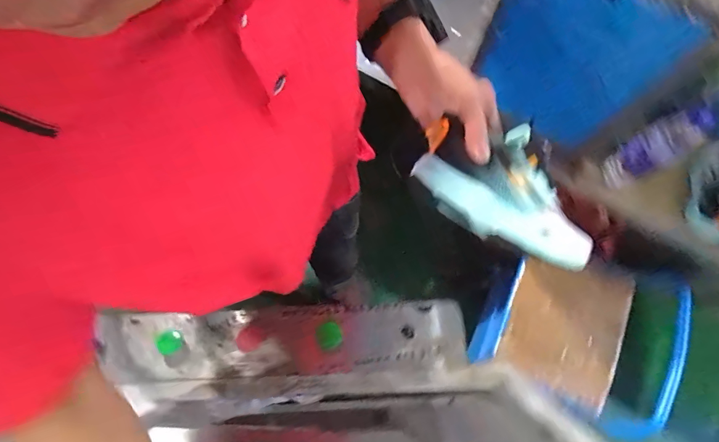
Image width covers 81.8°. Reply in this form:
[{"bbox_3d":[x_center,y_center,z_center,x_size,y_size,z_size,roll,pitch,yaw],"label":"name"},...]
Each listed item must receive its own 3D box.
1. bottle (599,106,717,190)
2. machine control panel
[{"bbox_3d":[0.521,-0.126,0.740,0.061,0.216,0.070,-29,75,-10],"label":"bottle"},{"bbox_3d":[-0.114,0.208,0.647,0.556,0.063,0.149,-3,72,-2],"label":"machine control panel"}]

